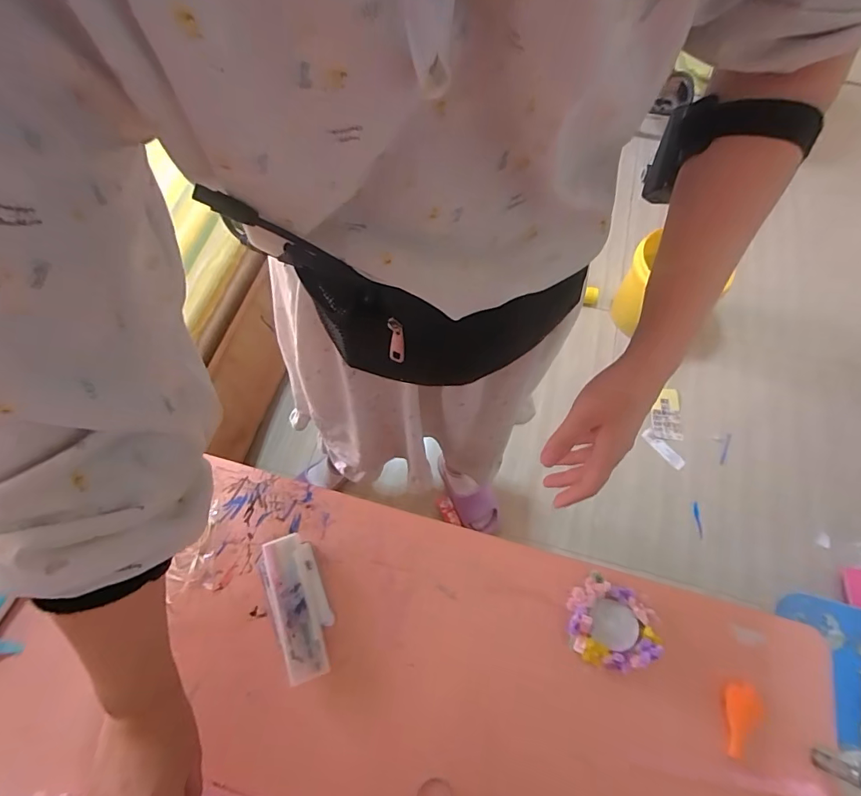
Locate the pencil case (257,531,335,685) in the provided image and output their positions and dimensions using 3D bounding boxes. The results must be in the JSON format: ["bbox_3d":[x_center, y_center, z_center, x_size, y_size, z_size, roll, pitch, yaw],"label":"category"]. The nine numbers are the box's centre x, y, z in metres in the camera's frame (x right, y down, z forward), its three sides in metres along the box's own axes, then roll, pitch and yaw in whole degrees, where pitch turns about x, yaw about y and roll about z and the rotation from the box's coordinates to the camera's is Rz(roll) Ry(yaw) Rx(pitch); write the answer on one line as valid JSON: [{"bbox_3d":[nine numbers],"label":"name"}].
[{"bbox_3d":[-0.139,0.214,0.469,0.059,0.026,0.136,-22,68,-10],"label":"pencil case"}]

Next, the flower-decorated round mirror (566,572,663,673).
[{"bbox_3d":[0.187,0.235,0.466,0.091,0.021,0.081,27,69,11],"label":"flower-decorated round mirror"}]

